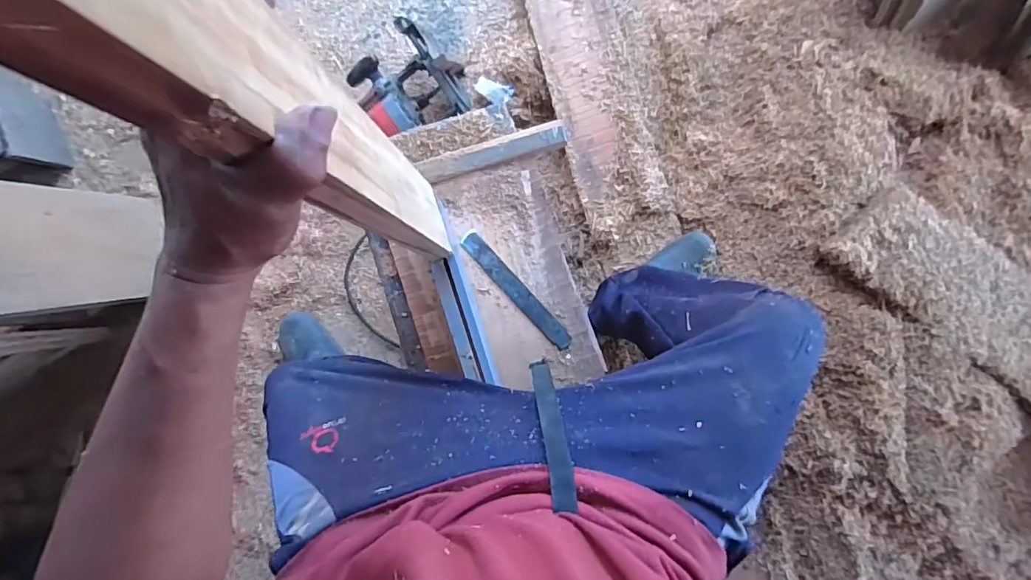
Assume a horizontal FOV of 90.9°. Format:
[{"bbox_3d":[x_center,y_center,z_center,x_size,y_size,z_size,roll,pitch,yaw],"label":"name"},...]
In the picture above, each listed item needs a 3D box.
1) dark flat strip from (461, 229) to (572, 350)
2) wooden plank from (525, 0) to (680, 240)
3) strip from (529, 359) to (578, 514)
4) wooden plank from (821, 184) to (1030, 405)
[{"bbox_3d":[0.000,0.000,0.710,0.029,0.007,0.207,-42,87,-3],"label":"dark flat strip"},{"bbox_3d":[0.142,-0.540,1.120,0.188,0.037,0.915,-16,81,17],"label":"wooden plank"},{"bbox_3d":[0.039,0.141,0.561,0.025,0.220,0.028,-9,122,0],"label":"strip"},{"bbox_3d":[0.836,0.067,0.835,0.636,0.030,0.181,38,83,4],"label":"wooden plank"}]

